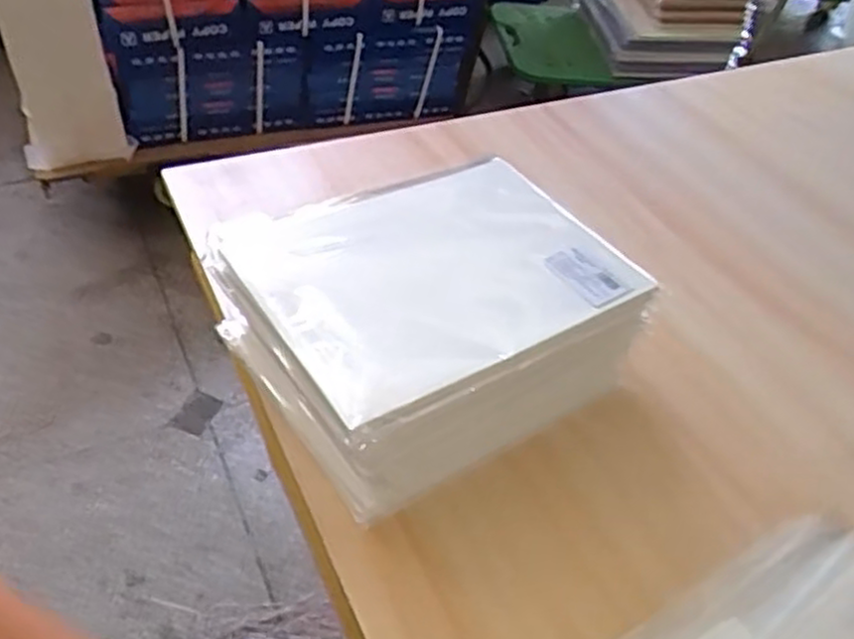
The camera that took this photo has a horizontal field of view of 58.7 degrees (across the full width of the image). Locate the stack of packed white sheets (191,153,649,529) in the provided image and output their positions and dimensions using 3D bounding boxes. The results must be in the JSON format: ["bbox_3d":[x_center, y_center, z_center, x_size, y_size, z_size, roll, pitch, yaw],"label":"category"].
[{"bbox_3d":[0.002,0.004,0.587,0.277,0.128,0.226,-23,51,-28],"label":"stack of packed white sheets"}]

